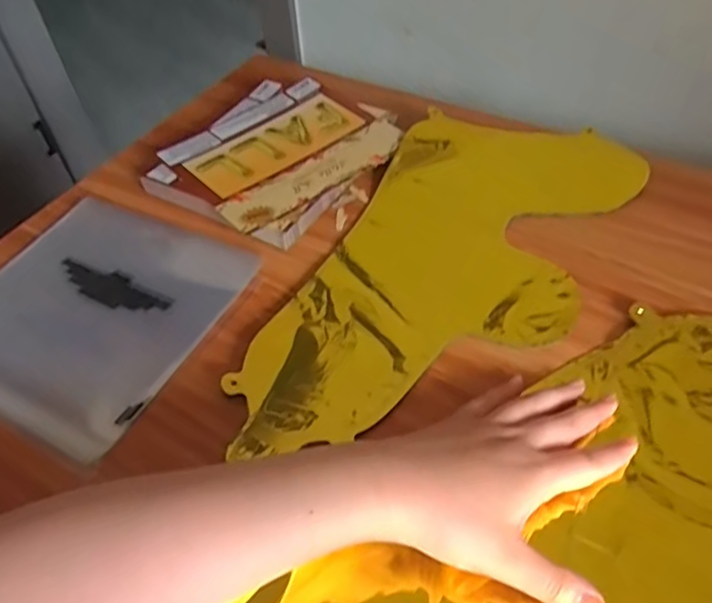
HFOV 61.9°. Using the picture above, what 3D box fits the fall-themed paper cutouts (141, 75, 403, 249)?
[{"bbox_3d":[-0.072,-0.139,0.566,0.169,0.024,0.204,29,58,26],"label":"fall-themed paper cutouts"}]

